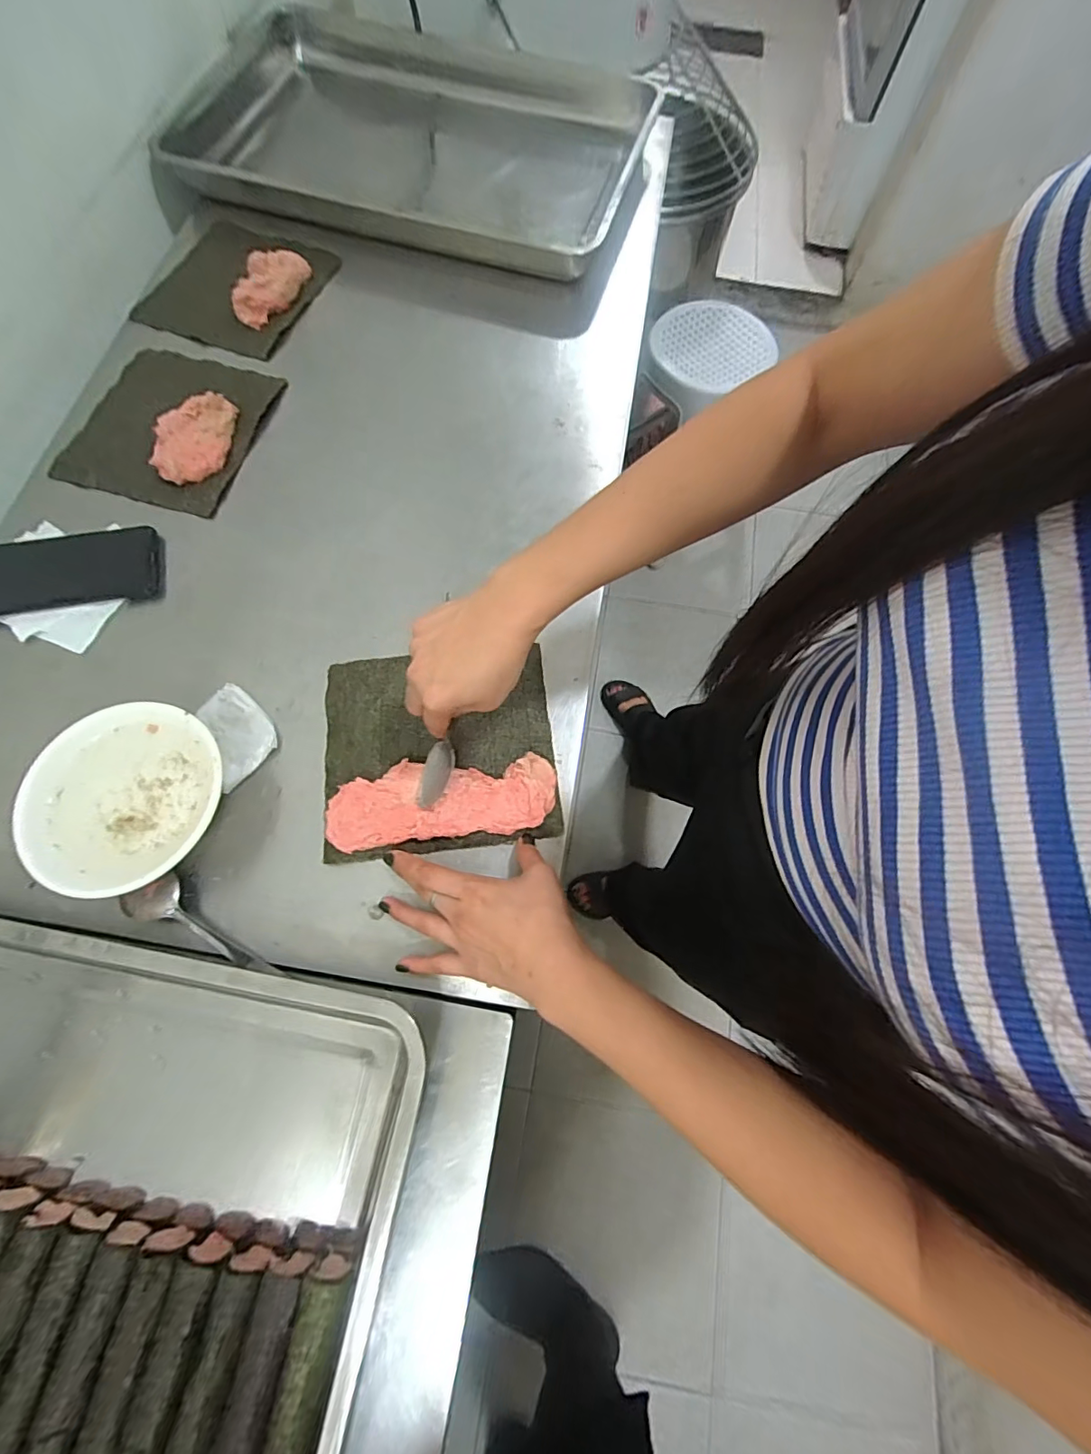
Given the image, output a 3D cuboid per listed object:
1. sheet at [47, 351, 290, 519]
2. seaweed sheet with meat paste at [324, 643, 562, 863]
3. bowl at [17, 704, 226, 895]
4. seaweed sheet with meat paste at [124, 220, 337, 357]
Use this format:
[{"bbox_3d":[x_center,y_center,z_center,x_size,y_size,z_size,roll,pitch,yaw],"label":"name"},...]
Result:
[{"bbox_3d":[-0.405,-0.332,0.551,0.185,0.027,0.197,15,72,3],"label":"sheet"},{"bbox_3d":[-0.091,0.014,0.446,0.195,0.020,0.174,-6,72,-3],"label":"seaweed sheet with meat paste"},{"bbox_3d":[-0.327,0.056,0.413,0.136,0.044,0.143,0,72,-1],"label":"bowl"},{"bbox_3d":[-0.375,-0.545,0.625,0.186,0.027,0.196,19,72,5],"label":"seaweed sheet with meat paste"}]

